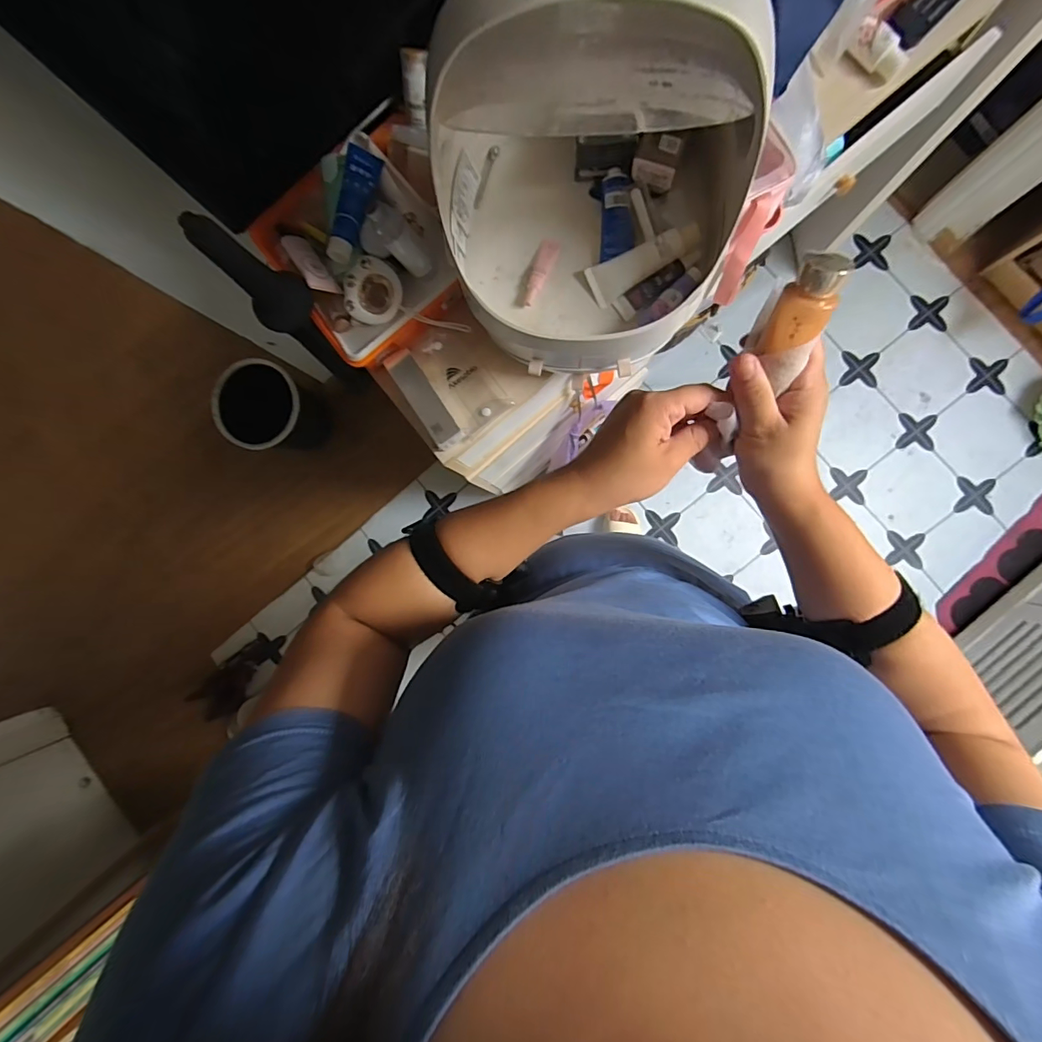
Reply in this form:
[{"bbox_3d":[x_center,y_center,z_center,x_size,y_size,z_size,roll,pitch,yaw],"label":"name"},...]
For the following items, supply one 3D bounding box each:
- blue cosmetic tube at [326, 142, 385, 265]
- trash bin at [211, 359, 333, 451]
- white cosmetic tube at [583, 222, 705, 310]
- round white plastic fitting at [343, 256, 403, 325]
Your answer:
[{"bbox_3d":[-0.211,-0.400,0.600,0.039,0.026,0.147,13,91,6],"label":"blue cosmetic tube"},{"bbox_3d":[-0.697,-0.312,1.421,0.216,0.329,0.223,0,90,6],"label":"trash bin"},{"bbox_3d":[0.136,-0.287,0.528,0.121,0.018,0.040,-21,88,23],"label":"white cosmetic tube"},{"bbox_3d":[-0.190,-0.295,0.614,0.068,0.012,0.075,16,102,-17],"label":"round white plastic fitting"}]

